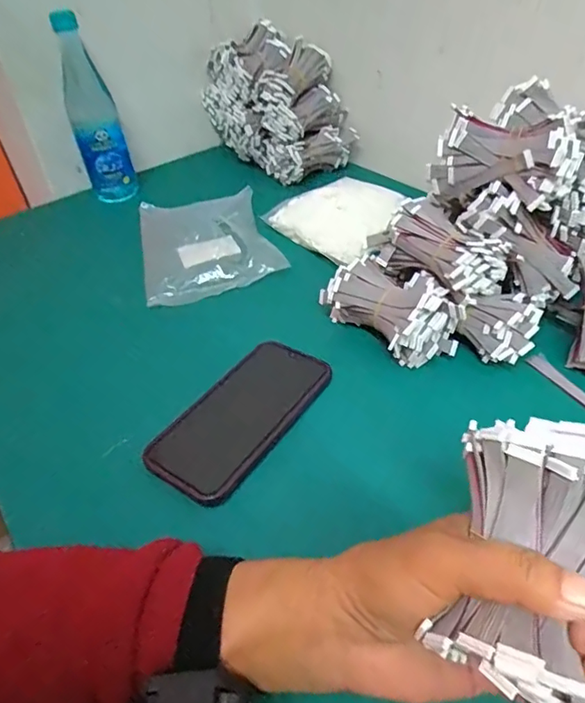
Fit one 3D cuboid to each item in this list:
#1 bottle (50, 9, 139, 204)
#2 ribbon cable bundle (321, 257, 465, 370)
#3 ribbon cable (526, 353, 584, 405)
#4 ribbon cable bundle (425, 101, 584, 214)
[{"bbox_3d":[-0.260,-0.303,0.678,0.064,0.225,0.075,-20,44,-15],"label":"bottle"},{"bbox_3d":[0.085,-0.038,0.452,0.067,0.062,0.115,-25,46,-21],"label":"ribbon cable bundle"},{"bbox_3d":[0.227,0.032,0.412,0.015,0.007,0.085,-22,45,-18],"label":"ribbon cable"},{"bbox_3d":[0.167,-0.151,0.408,0.102,0.058,0.044,28,52,31],"label":"ribbon cable bundle"}]

